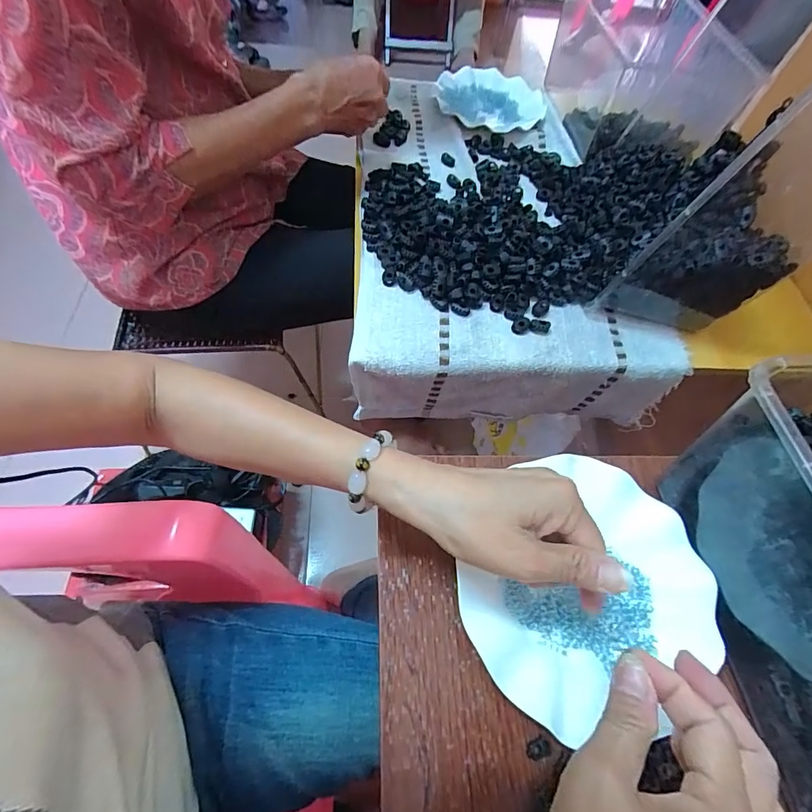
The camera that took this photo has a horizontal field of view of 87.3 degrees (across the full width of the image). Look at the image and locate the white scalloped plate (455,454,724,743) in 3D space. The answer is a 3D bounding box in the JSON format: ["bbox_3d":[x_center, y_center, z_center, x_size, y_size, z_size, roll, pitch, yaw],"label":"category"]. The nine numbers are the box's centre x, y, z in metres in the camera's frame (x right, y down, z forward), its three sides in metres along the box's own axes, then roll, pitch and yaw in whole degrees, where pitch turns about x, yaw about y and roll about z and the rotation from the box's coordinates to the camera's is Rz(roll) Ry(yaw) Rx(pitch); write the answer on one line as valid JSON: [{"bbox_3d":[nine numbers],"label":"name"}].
[{"bbox_3d":[0.135,0.133,0.308,0.155,0.024,0.181,39,64,16],"label":"white scalloped plate"}]

